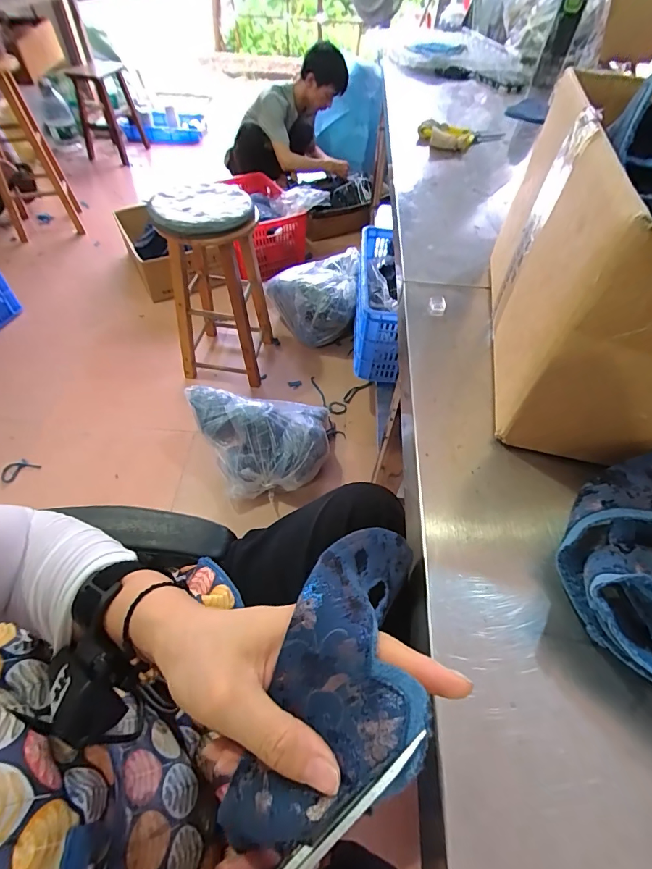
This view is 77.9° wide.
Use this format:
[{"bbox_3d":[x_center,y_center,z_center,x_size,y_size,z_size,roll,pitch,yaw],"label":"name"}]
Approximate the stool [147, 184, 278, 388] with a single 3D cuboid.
[{"bbox_3d":[-0.348,-0.460,1.306,0.278,0.543,0.256,9,53,4],"label":"stool"}]

